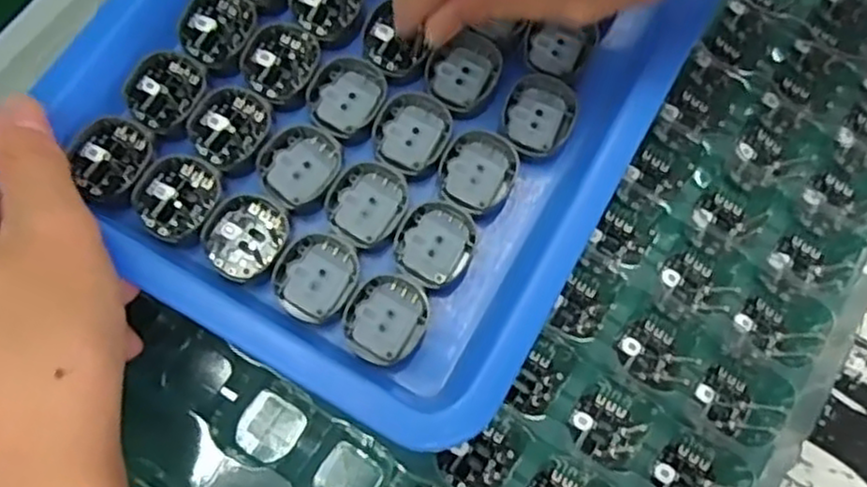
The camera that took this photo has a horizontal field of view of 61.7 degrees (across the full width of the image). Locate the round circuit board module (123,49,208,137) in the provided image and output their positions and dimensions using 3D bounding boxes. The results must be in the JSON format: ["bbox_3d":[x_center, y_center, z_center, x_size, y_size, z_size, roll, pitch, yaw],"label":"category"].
[{"bbox_3d":[-0.092,-0.052,0.248,0.024,0.004,0.029,19,73,4],"label":"round circuit board module"}]

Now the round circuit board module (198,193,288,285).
[{"bbox_3d":[-0.061,-0.002,0.235,0.025,0.004,0.028,21,73,5],"label":"round circuit board module"}]

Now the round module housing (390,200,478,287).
[{"bbox_3d":[0.001,-0.001,0.240,0.025,0.004,0.028,30,74,8],"label":"round module housing"}]

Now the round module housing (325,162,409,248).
[{"bbox_3d":[-0.022,-0.014,0.244,0.025,0.004,0.028,27,73,7],"label":"round module housing"}]

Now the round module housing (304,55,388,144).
[{"bbox_3d":[-0.031,-0.051,0.254,0.025,0.006,0.029,21,73,5],"label":"round module housing"}]

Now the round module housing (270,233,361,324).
[{"bbox_3d":[-0.038,0.010,0.234,0.025,0.004,0.028,21,73,5],"label":"round module housing"}]

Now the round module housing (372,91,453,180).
[{"bbox_3d":[-0.008,-0.039,0.251,0.026,0.006,0.030,21,73,5],"label":"round module housing"}]

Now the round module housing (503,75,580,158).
[{"bbox_3d":[0.037,-0.045,0.255,0.024,0.005,0.028,22,73,5],"label":"round module housing"}]

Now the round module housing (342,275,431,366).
[{"bbox_3d":[-0.015,0.024,0.231,0.025,0.004,0.028,22,73,5],"label":"round module housing"}]

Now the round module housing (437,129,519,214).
[{"bbox_3d":[0.015,-0.025,0.248,0.025,0.004,0.028,21,73,5],"label":"round module housing"}]

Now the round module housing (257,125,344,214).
[{"bbox_3d":[-0.046,-0.026,0.245,0.026,0.004,0.029,21,73,5],"label":"round module housing"}]

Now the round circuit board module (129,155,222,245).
[{"bbox_3d":[-0.084,-0.015,0.236,0.026,0.004,0.028,0,72,-2],"label":"round circuit board module"}]

